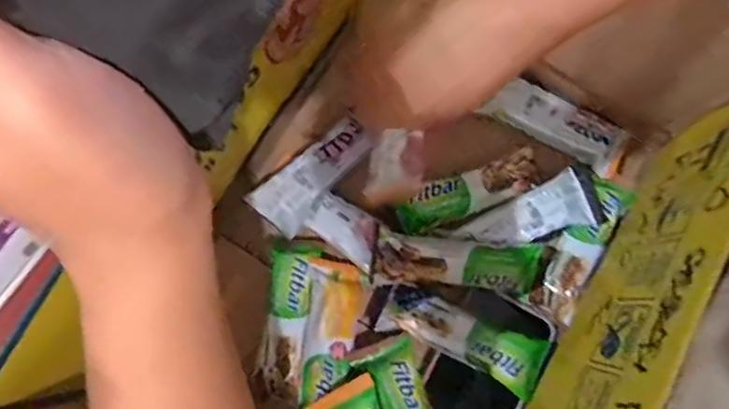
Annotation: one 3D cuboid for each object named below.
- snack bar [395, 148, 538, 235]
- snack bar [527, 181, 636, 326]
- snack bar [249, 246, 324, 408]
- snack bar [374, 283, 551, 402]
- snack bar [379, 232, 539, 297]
[{"bbox_3d":[0.086,-0.011,0.474,0.119,0.010,0.034,-21,77,-5],"label":"snack bar"},{"bbox_3d":[0.170,0.033,0.460,0.032,0.019,0.114,30,78,7],"label":"snack bar"},{"bbox_3d":[-0.061,0.093,0.455,0.035,0.014,0.123,9,76,2],"label":"snack bar"},{"bbox_3d":[0.073,0.099,0.444,0.122,0.017,0.042,22,77,6],"label":"snack bar"},{"bbox_3d":[0.073,0.043,0.450,0.120,0.022,0.036,4,76,1],"label":"snack bar"}]

